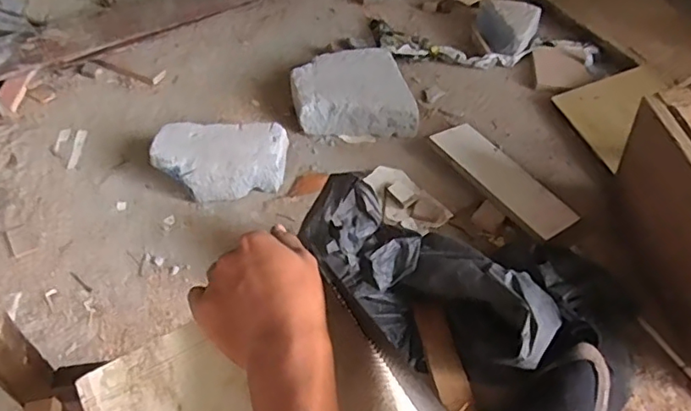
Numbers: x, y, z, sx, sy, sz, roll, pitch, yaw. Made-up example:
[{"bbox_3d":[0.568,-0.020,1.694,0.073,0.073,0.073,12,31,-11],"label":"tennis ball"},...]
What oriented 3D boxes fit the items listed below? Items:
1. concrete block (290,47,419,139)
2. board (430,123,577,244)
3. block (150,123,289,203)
[{"bbox_3d":[0.011,-0.200,1.026,0.205,0.073,0.186,-9,55,-7],"label":"concrete block"},{"bbox_3d":[0.260,-0.049,0.926,0.099,0.017,0.252,-28,61,-29],"label":"board"},{"bbox_3d":[-0.202,-0.073,0.916,0.212,0.071,0.124,-2,54,-3],"label":"block"}]

